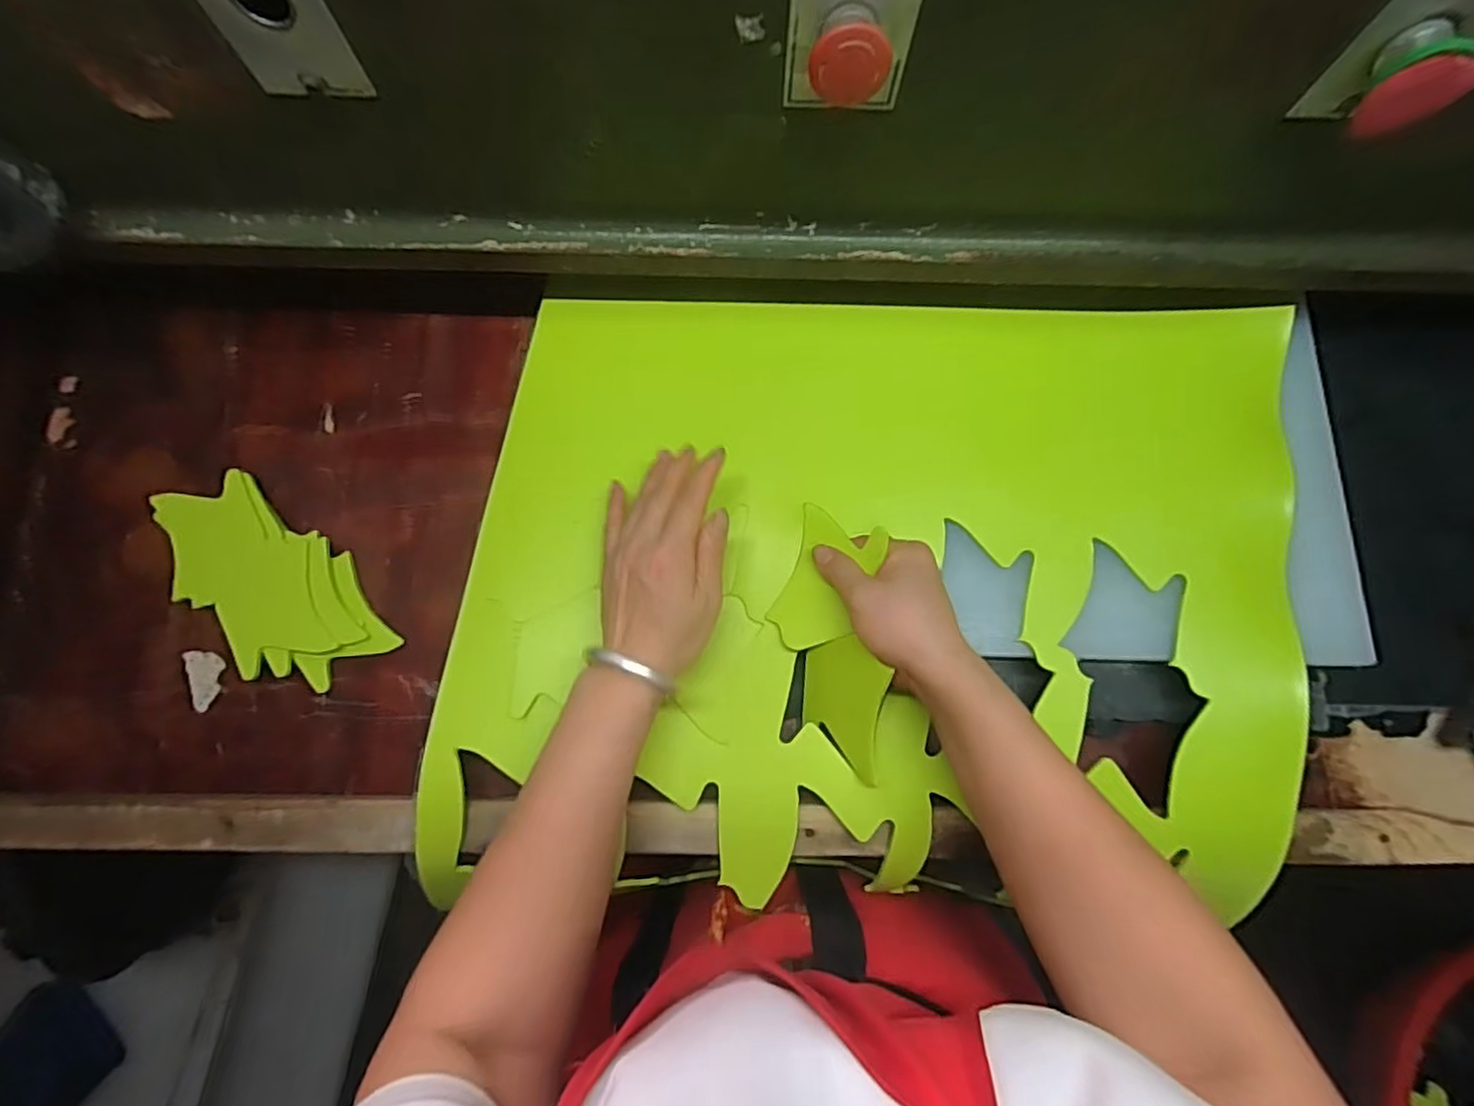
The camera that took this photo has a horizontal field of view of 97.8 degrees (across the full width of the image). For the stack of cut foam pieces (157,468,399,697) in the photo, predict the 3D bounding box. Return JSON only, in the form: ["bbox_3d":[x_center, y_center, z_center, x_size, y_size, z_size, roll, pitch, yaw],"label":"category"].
[{"bbox_3d":[-0.350,0.022,0.482,0.197,0.024,0.095,44,85,8],"label":"stack of cut foam pieces"}]

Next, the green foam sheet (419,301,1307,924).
[{"bbox_3d":[0.090,0.011,0.442,0.572,0.019,0.396,0,80,2],"label":"green foam sheet"}]

